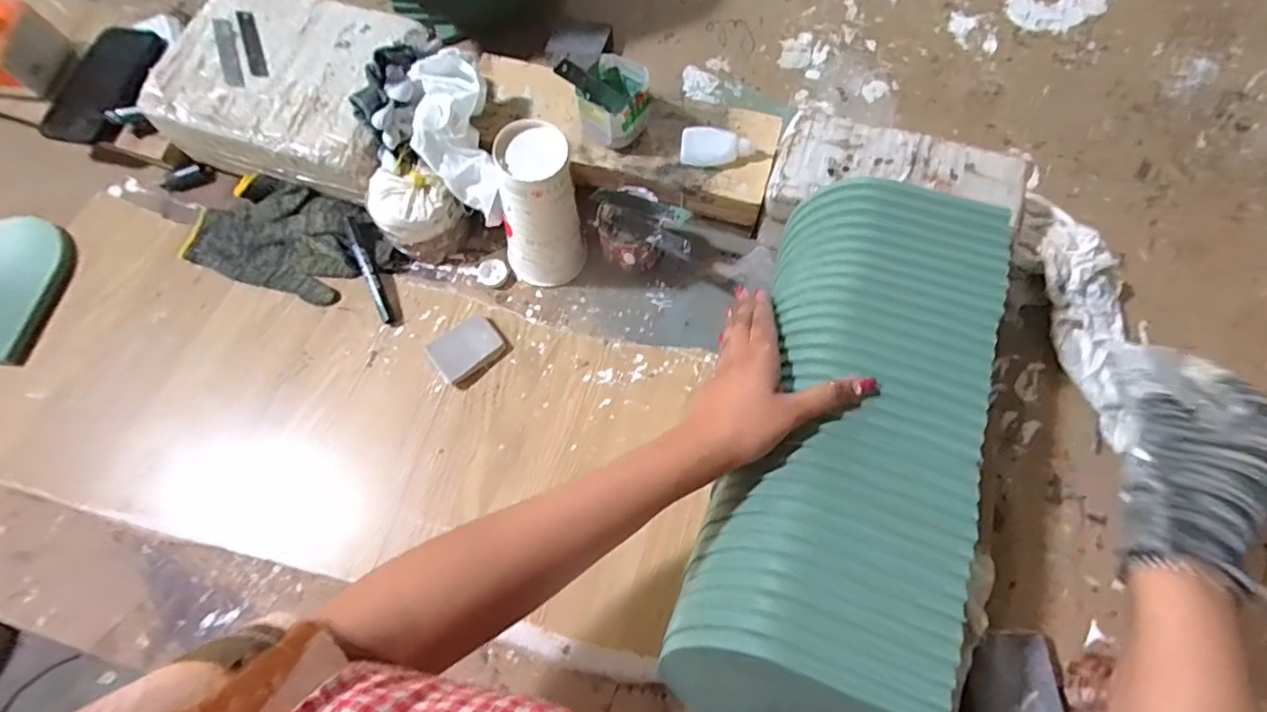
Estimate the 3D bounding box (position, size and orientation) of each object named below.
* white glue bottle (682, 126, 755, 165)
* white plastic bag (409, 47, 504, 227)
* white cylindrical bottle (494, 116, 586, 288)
[{"bbox_3d":[0.082,-0.207,0.568,0.069,0.016,0.034,3,72,5],"label":"white glue bottle"},{"bbox_3d":[-0.161,-0.198,0.526,0.070,0.048,0.160,-14,104,-3],"label":"white plastic bag"},{"bbox_3d":[-0.093,-0.136,0.552,0.083,0.170,0.071,-16,71,-3],"label":"white cylindrical bottle"}]

